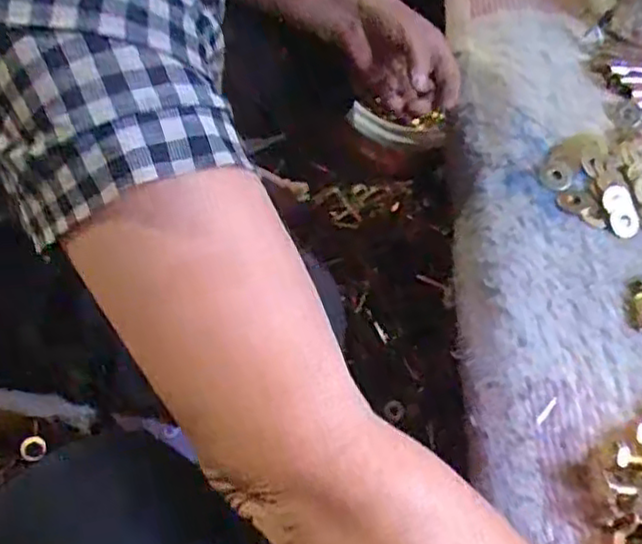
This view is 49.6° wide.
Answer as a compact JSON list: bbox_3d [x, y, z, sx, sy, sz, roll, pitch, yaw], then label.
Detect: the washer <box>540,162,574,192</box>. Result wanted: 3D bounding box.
[{"bbox_3d":[0.184,-0.075,0.544,0.024,0.005,0.030,15,56,5],"label":"washer"}]

